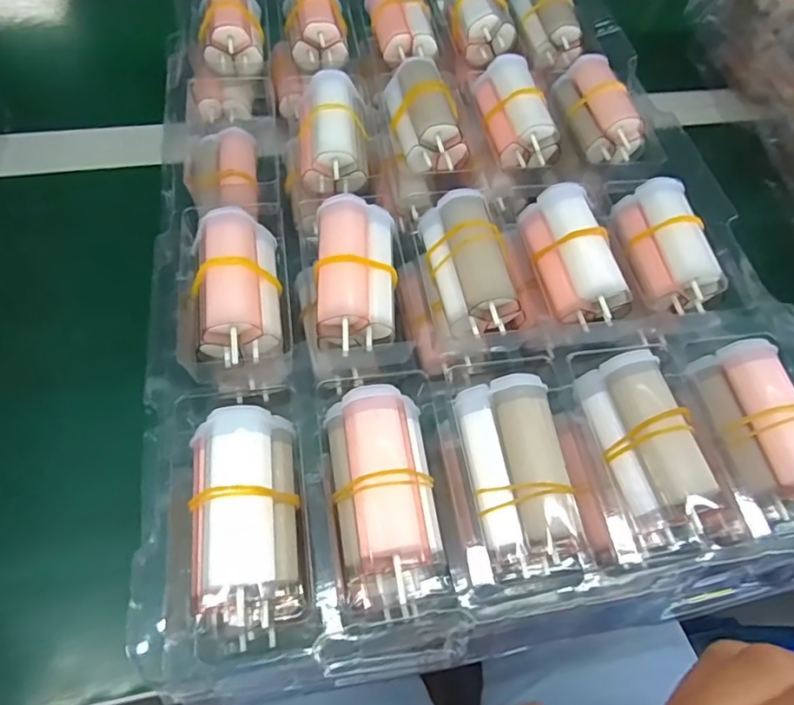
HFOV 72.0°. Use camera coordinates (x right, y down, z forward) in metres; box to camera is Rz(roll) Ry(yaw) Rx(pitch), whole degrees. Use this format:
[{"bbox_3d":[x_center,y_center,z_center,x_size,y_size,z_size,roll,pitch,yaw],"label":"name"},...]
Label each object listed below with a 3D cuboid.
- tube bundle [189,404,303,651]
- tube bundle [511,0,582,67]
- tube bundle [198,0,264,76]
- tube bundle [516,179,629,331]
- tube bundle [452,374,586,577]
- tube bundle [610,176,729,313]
[{"bbox_3d":[-0.051,0.056,0.187,0.031,0.024,0.073,-5,60,-7],"label":"tube bundle"},{"bbox_3d":[0.099,-0.225,0.365,0.032,0.024,0.069,-7,60,-9],"label":"tube bundle"},{"bbox_3d":[-0.102,-0.203,0.338,0.035,0.025,0.065,-6,60,-8],"label":"tube bundle"},{"bbox_3d":[0.082,-0.046,0.257,0.030,0.024,0.067,-10,61,-10],"label":"tube bundle"},{"bbox_3d":[0.043,0.046,0.206,0.030,0.038,0.067,-6,60,-8],"label":"tube bundle"},{"bbox_3d":[0.134,-0.051,0.269,0.034,0.024,0.066,-30,55,30],"label":"tube bundle"}]

